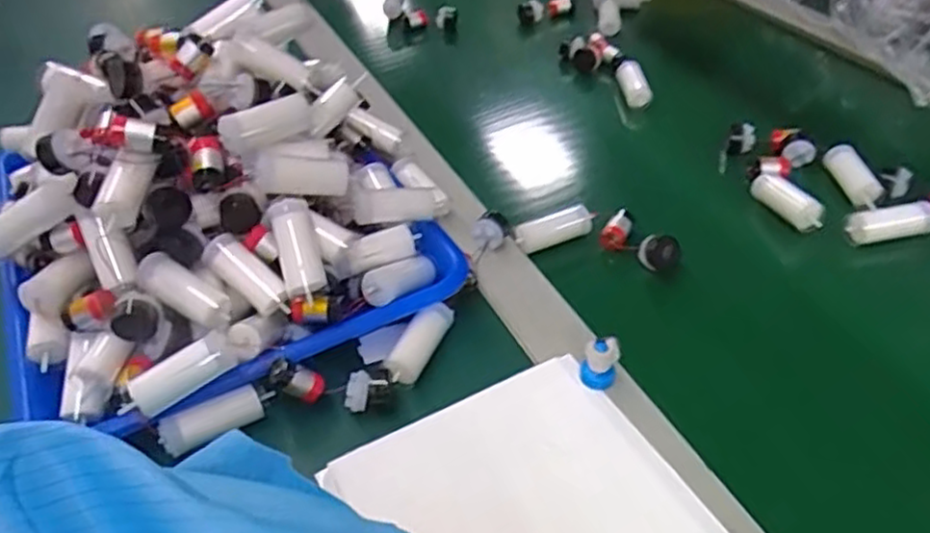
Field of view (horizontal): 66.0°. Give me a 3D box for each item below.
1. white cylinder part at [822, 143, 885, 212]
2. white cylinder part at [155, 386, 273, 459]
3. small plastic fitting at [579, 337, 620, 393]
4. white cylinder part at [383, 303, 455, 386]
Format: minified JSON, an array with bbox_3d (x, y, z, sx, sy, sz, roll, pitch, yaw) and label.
[{"bbox_3d":[0.273,-0.063,0.503,0.019,0.016,0.050,-17,68,-20],"label":"white cylinder part"},{"bbox_3d":[-0.124,0.075,0.360,0.056,0.014,0.014,-23,45,-27],"label":"white cylinder part"},{"bbox_3d":[0.071,0.051,0.378,0.018,0.026,0.014,9,40,10],"label":"small plastic fitting"},{"bbox_3d":[-0.024,0.041,0.404,0.016,0.021,0.061,17,42,19],"label":"white cylinder part"}]

